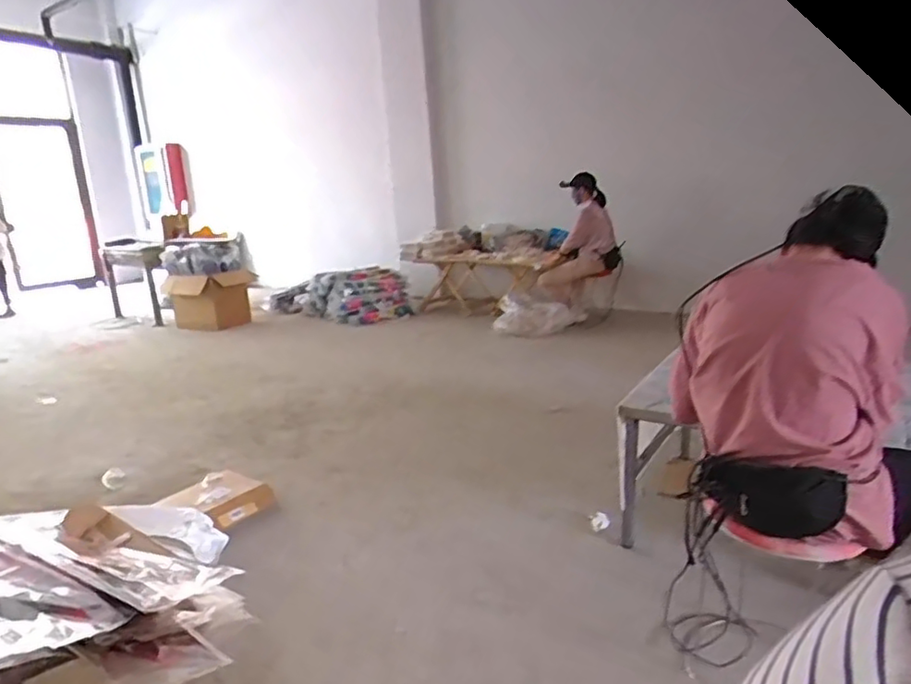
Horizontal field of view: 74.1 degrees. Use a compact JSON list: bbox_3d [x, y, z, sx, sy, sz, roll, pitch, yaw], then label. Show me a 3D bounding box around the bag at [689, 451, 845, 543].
[{"bbox_3d":[0.561,0.282,1.086,0.238,0.147,0.042,4,16,26],"label":"bag"}]

